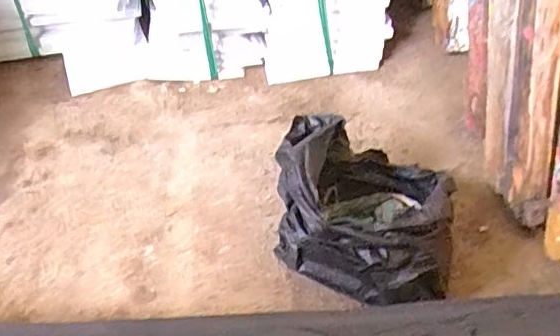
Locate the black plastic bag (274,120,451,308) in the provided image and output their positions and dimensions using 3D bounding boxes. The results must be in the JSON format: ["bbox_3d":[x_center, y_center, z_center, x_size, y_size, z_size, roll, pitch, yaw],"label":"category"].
[{"bbox_3d":[0.079,0.038,0.543,0.161,0.123,0.149,2,50,3],"label":"black plastic bag"}]

